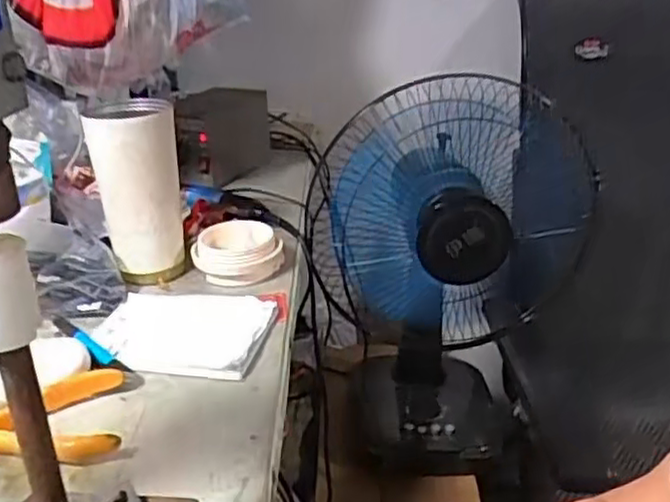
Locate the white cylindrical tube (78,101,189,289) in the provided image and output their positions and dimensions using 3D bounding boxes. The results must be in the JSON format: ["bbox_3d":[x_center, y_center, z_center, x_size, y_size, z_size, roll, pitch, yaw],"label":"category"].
[{"bbox_3d":[-0.189,-0.059,0.686,0.076,0.158,0.081,-1,25,0],"label":"white cylindrical tube"}]

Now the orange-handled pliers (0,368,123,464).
[{"bbox_3d":[-0.204,0.117,0.484,0.111,0.022,0.075,-6,26,-12],"label":"orange-handled pliers"}]

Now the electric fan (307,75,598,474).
[{"bbox_3d":[0.142,0.056,0.892,0.290,0.513,0.216,9,27,20],"label":"electric fan"}]

